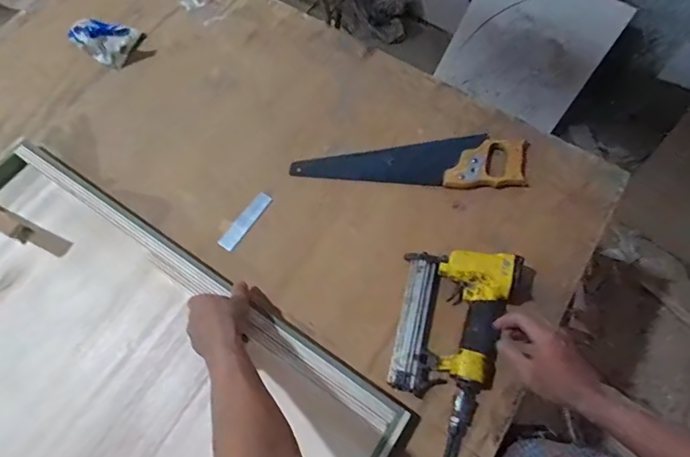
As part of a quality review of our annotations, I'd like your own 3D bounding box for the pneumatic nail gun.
[{"bbox_3d":[0.157,0.151,0.668,0.159,0.062,0.241,9,67,5],"label":"pneumatic nail gun"}]

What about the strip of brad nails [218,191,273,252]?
[{"bbox_3d":[-0.169,-0.014,0.781,0.030,0.004,0.116,32,71,14],"label":"strip of brad nails"}]

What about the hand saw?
[{"bbox_3d":[0.111,-0.124,0.806,0.400,0.021,0.103,1,67,2],"label":"hand saw"}]

